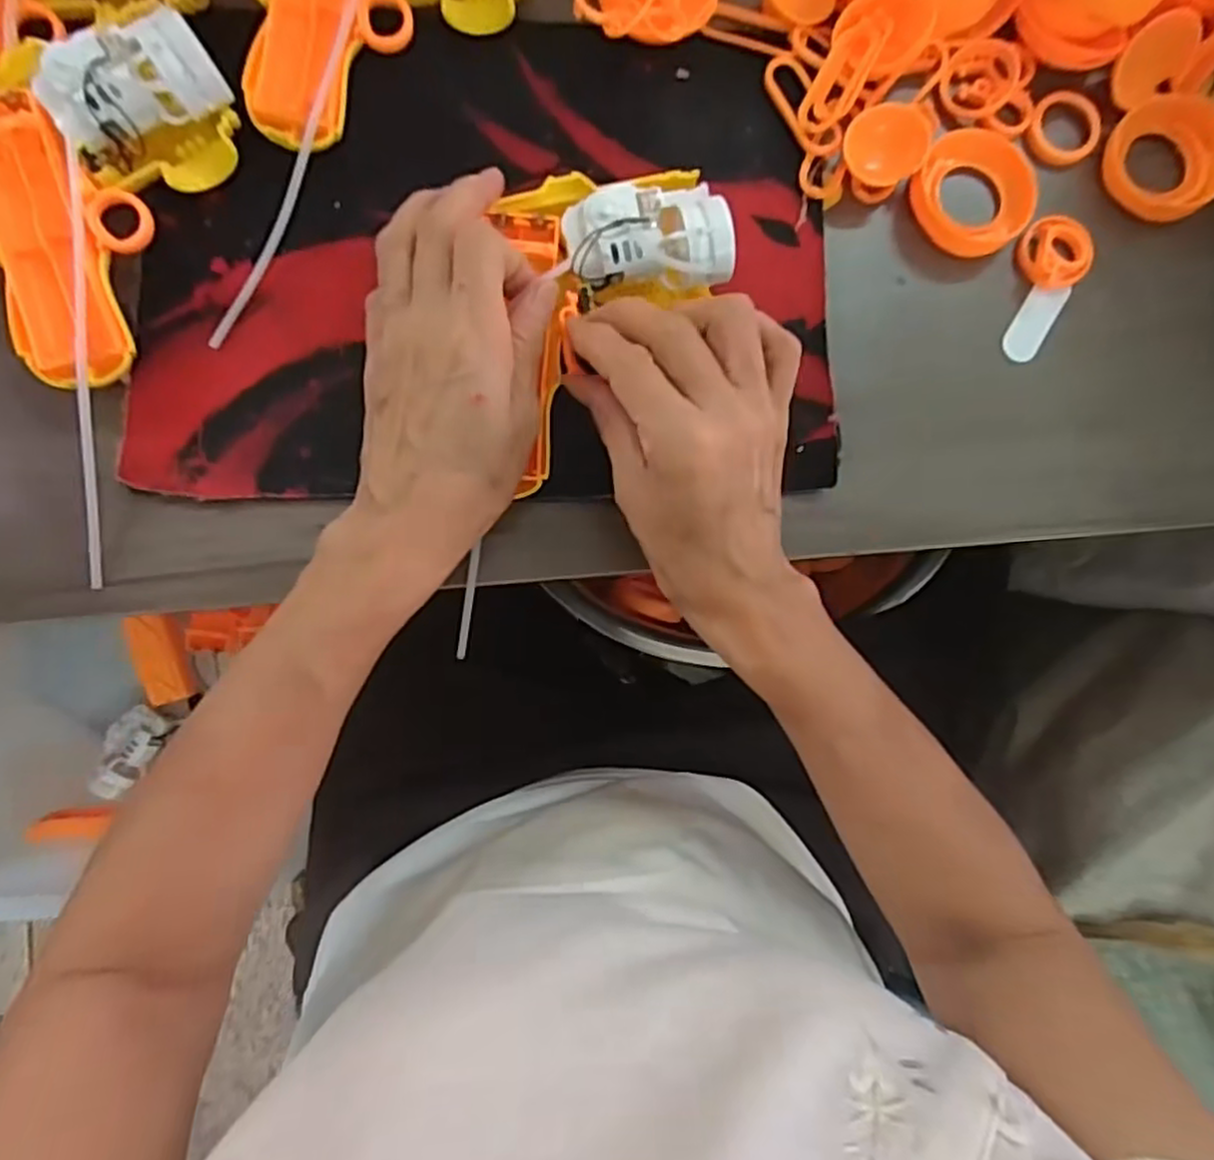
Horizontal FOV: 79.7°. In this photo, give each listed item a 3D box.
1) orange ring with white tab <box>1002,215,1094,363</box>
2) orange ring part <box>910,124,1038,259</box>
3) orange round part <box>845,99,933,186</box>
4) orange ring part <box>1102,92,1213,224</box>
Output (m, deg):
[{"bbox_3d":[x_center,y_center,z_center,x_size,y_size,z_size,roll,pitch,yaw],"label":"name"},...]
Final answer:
[{"bbox_3d":[0.209,-0.141,0.351,0.032,0.011,0.068,25,85,-2],"label":"orange ring with white tab"},{"bbox_3d":[0.176,-0.186,0.347,0.051,0.014,0.057,-33,89,-5],"label":"orange ring part"},{"bbox_3d":[0.132,-0.205,0.342,0.035,0.011,0.045,42,85,0],"label":"orange round part"},{"bbox_3d":[0.275,-0.207,0.353,0.063,0.013,0.058,0,86,-4],"label":"orange ring part"}]

